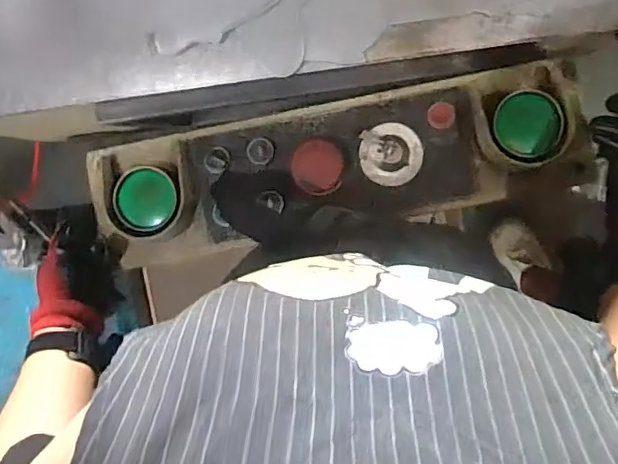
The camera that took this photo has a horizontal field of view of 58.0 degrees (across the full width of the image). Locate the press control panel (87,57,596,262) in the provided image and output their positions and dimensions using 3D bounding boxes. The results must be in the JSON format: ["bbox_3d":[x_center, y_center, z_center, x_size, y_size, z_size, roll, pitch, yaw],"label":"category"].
[{"bbox_3d":[0.029,-0.068,0.629,0.544,0.079,0.154,-11,96,5],"label":"press control panel"}]

